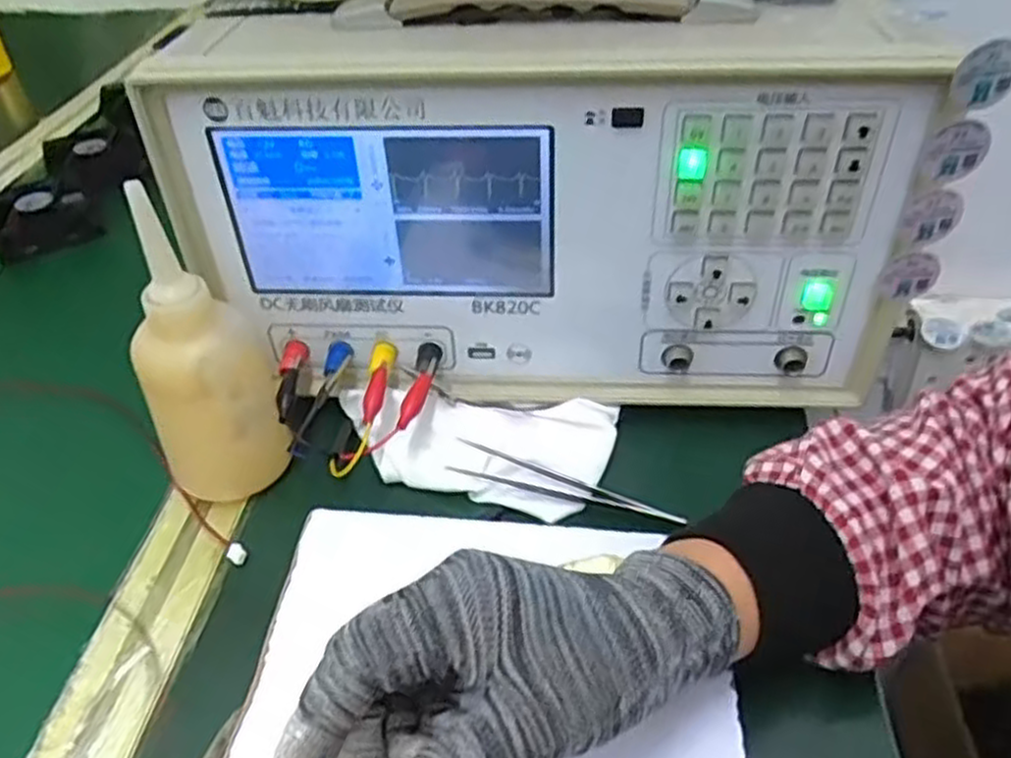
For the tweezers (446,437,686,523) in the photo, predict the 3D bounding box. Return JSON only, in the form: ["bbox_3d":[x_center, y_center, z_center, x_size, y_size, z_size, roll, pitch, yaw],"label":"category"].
[{"bbox_3d":[0.029,0.053,0.395,0.118,0.004,0.018,13,62,15],"label":"tweezers"}]

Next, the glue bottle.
[{"bbox_3d":[-0.148,-0.014,0.379,0.061,0.147,0.070,-17,45,-14],"label":"glue bottle"}]

